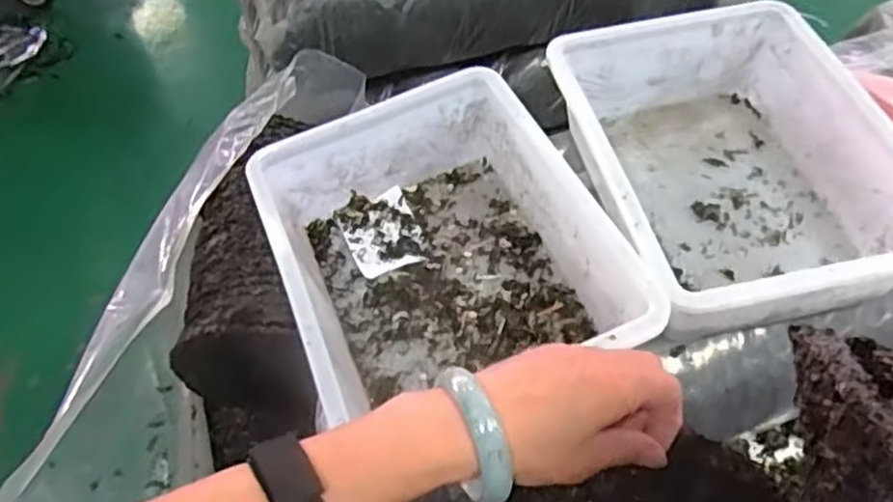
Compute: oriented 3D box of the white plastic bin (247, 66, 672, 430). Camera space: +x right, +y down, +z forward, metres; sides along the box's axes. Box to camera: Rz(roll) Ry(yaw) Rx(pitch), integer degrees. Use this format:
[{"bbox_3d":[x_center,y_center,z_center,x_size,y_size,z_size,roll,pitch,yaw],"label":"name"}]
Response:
[{"bbox_3d":[-0.012,-0.003,0.696,0.283,0.139,0.343,-16,55,-8],"label":"white plastic bin"}]

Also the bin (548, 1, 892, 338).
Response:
[{"bbox_3d":[0.276,-0.088,0.734,0.275,0.116,0.363,-13,54,-5],"label":"bin"}]

